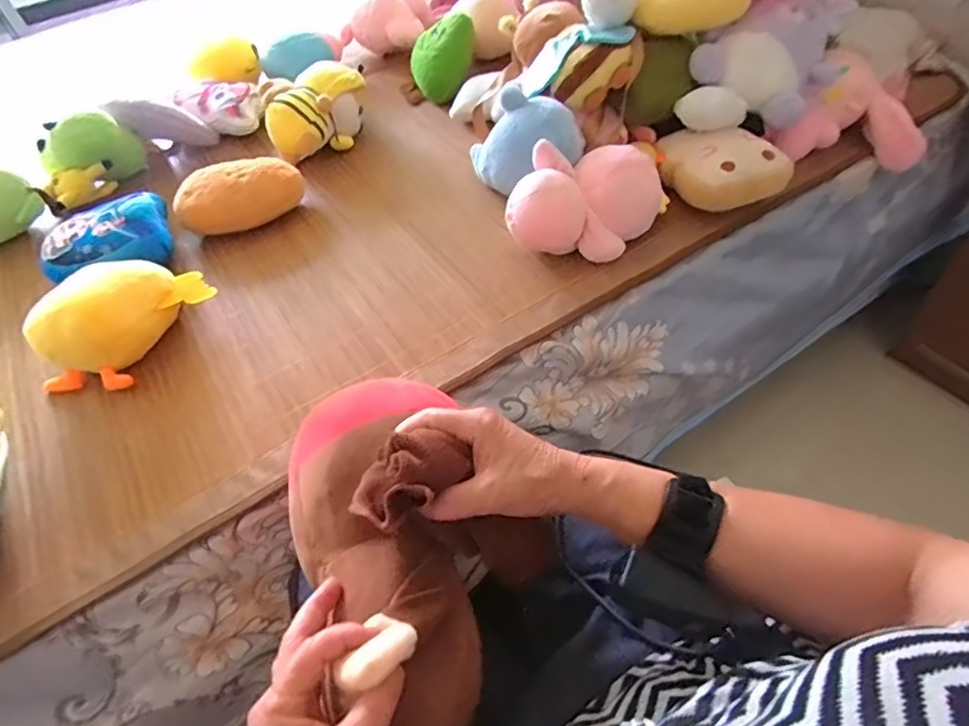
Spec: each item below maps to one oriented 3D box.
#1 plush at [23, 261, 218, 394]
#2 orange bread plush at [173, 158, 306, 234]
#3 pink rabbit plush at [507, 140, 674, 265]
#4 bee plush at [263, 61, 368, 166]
[{"bbox_3d":[-0.466,-0.052,0.719,0.228,0.104,0.129,-33,55,-19],"label":"plush"},{"bbox_3d":[-0.394,-0.274,0.913,0.192,0.067,0.114,-20,51,-10],"label":"orange bread plush"},{"bbox_3d":[0.147,-0.221,0.792,0.218,0.108,0.127,6,52,11],"label":"pink rabbit plush"},{"bbox_3d":[-0.298,-0.453,1.028,0.098,0.121,0.192,21,56,22],"label":"bee plush"}]

